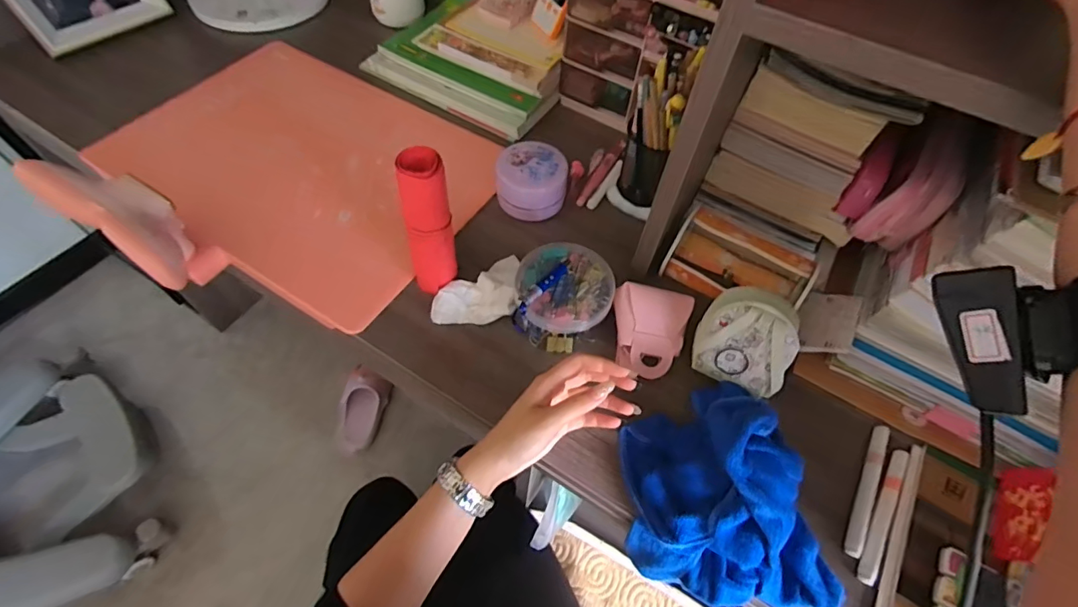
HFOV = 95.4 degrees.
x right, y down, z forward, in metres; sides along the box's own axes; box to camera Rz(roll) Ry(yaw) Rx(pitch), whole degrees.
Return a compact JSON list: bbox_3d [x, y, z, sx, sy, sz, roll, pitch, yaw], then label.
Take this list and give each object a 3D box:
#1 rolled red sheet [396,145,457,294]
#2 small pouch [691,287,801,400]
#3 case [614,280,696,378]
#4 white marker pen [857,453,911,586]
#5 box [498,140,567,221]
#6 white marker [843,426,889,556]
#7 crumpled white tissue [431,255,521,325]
[{"bbox_3d":[-0.105,-0.070,0.475,0.043,0.163,0.041,-11,59,-10],"label":"rolled red sheet"},{"bbox_3d":[0.196,0.029,0.460,0.083,0.095,0.077,27,60,13],"label":"small pouch"},{"bbox_3d":[0.113,0.027,0.489,0.076,0.045,0.077,6,57,0],"label":"case"},{"bbox_3d":[0.301,0.181,0.428,0.015,0.008,0.131,32,61,16],"label":"white marker pen"},{"bbox_3d":[-0.008,-0.146,0.591,0.081,0.054,0.077,2,57,-3],"label":"box"},{"bbox_3d":[0.295,0.165,0.441,0.014,0.012,0.130,30,61,15],"label":"white marker"},{"bbox_3d":[-0.067,-0.017,0.526,0.090,0.023,0.078,-1,58,-4],"label":"crumpled white tissue"}]

